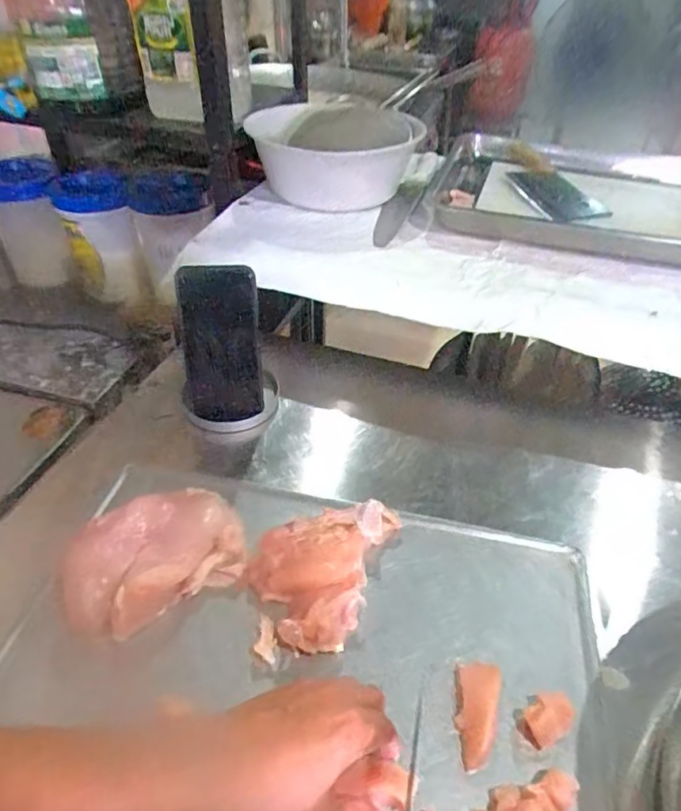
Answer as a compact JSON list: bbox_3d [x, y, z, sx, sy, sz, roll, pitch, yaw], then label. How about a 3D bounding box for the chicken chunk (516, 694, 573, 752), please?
[{"bbox_3d":[0.147,0.223,0.395,0.036,0.018,0.030,-31,50,-32],"label":"chicken chunk"}]

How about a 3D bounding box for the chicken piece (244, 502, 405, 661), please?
[{"bbox_3d":[-0.023,0.132,0.467,0.101,0.031,0.156,15,43,15],"label":"chicken piece"}]

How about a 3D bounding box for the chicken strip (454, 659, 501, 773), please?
[{"bbox_3d":[0.095,0.215,0.396,0.029,0.021,0.074,15,43,15],"label":"chicken strip"}]

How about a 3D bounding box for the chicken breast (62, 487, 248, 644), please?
[{"bbox_3d":[-0.161,0.120,0.472,0.148,0.034,0.112,-24,47,-26],"label":"chicken breast"}]

